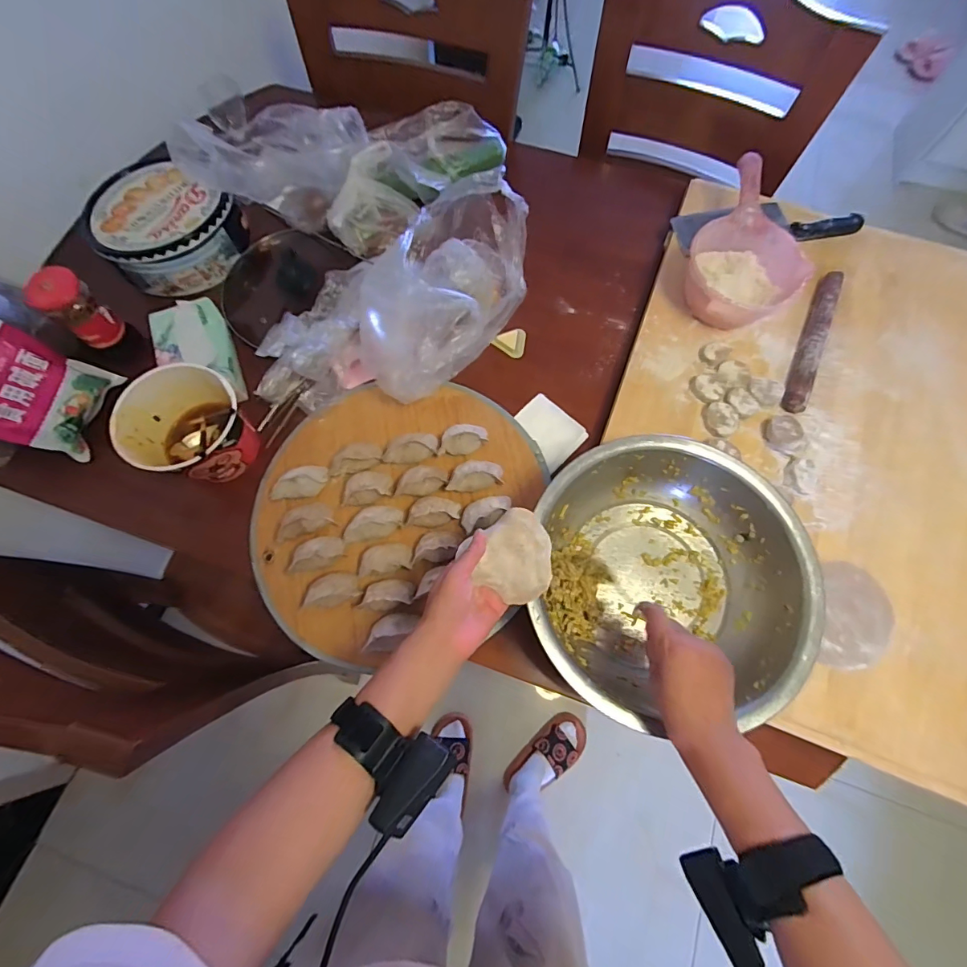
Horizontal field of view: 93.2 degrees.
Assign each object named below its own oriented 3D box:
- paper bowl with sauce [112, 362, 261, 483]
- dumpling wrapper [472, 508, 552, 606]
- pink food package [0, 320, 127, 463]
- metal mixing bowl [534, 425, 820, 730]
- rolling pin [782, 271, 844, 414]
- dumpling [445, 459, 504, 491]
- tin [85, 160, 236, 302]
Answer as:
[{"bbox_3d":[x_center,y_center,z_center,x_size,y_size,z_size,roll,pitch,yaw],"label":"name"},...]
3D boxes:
[{"bbox_3d":[-0.375,-0.067,0.607,0.128,0.119,0.140,0,71,0],"label":"paper bowl with sauce"},{"bbox_3d":[0.037,0.075,0.466,0.075,0.010,0.083,36,95,10],"label":"dumpling wrapper"},{"bbox_3d":[-0.600,-0.123,0.599,0.028,0.176,0.147,-7,68,27],"label":"pink food package"},{"bbox_3d":[0.205,0.096,0.521,0.284,0.093,0.267,0,71,0],"label":"metal mixing bowl"},{"bbox_3d":[0.478,-0.210,0.659,0.027,0.027,0.254,24,73,8],"label":"rolling pin"},{"bbox_3d":[-0.012,-0.013,0.607,0.075,0.044,0.030,-7,71,-3],"label":"dumpling"},{"bbox_3d":[-0.511,-0.404,0.726,0.210,0.077,0.189,28,73,9],"label":"tin"}]

